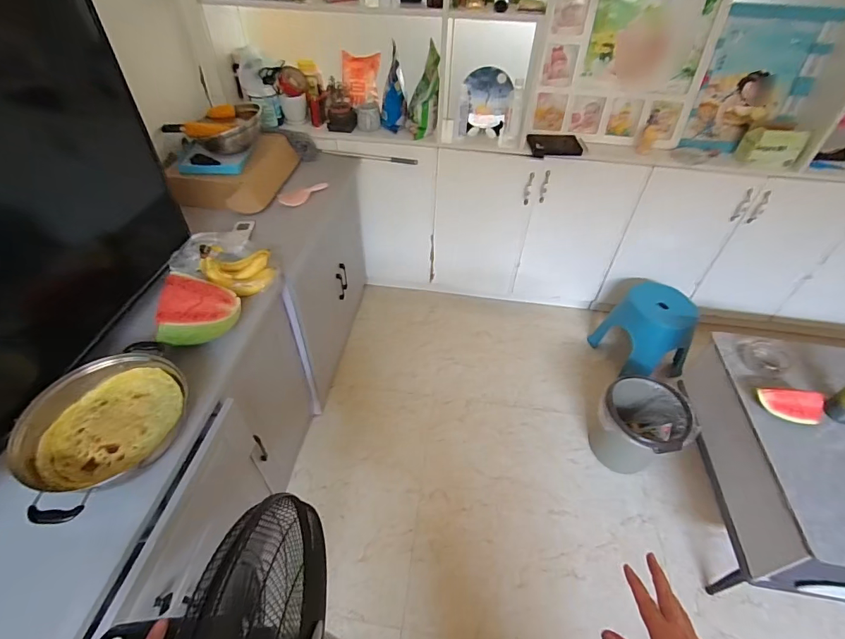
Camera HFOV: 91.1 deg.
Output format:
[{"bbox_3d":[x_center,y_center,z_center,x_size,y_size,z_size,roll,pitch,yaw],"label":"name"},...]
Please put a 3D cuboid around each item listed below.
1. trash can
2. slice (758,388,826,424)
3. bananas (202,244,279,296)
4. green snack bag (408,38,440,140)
[{"bbox_3d":[0.754,0.390,1.483,0.246,0.284,0.290,-31,55,-28],"label":"trash can"},{"bbox_3d":[1.023,0.237,1.148,0.159,0.067,0.086,12,47,9],"label":"slice"},{"bbox_3d":[-0.462,-0.135,1.040,0.167,0.072,0.168,-18,50,-19],"label":"bananas"},{"bbox_3d":[0.000,-0.854,1.573,0.112,0.267,0.171,1,46,-2],"label":"green snack bag"}]

